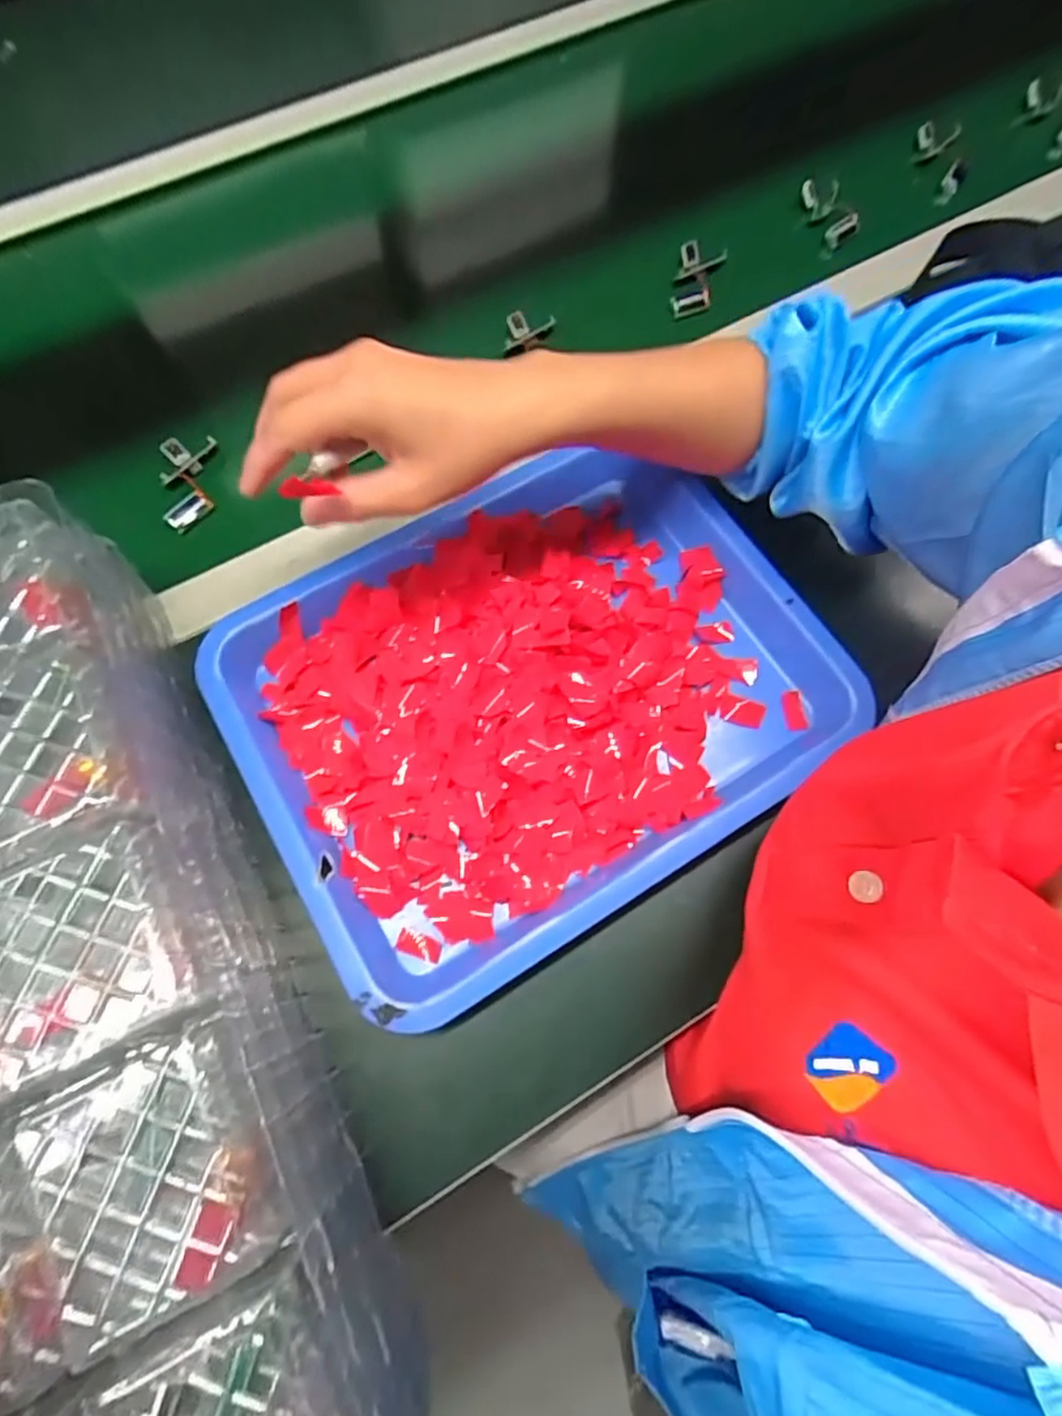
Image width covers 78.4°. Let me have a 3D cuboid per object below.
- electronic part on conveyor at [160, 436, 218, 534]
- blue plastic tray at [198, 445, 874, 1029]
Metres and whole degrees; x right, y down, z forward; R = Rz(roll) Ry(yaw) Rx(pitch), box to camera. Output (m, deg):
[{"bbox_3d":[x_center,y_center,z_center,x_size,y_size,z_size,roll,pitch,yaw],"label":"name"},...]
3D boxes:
[{"bbox_3d":[-0.242,-0.160,0.460,0.036,0.013,0.071,-7,69,-2],"label":"electronic part on conveyor"},{"bbox_3d":[-0.001,-0.014,0.390,0.324,0.038,0.263,-30,72,-10],"label":"blue plastic tray"}]

